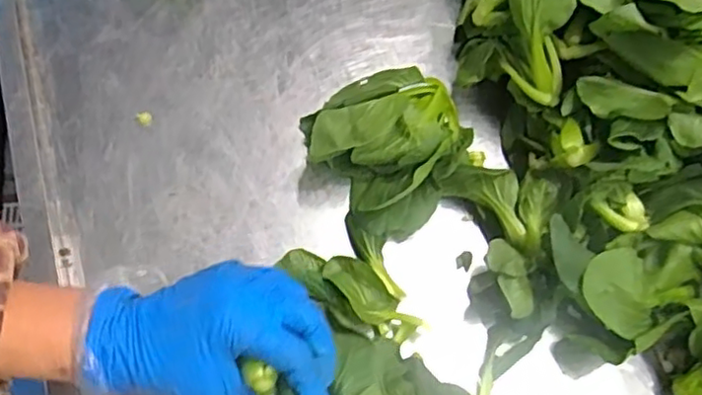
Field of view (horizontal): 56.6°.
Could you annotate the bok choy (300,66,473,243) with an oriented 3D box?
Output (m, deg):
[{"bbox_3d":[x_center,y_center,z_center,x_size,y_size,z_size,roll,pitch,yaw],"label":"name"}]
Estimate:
[{"bbox_3d":[0.029,-0.042,0.483,0.110,0.051,0.119,1,67,-3],"label":"bok choy"}]

